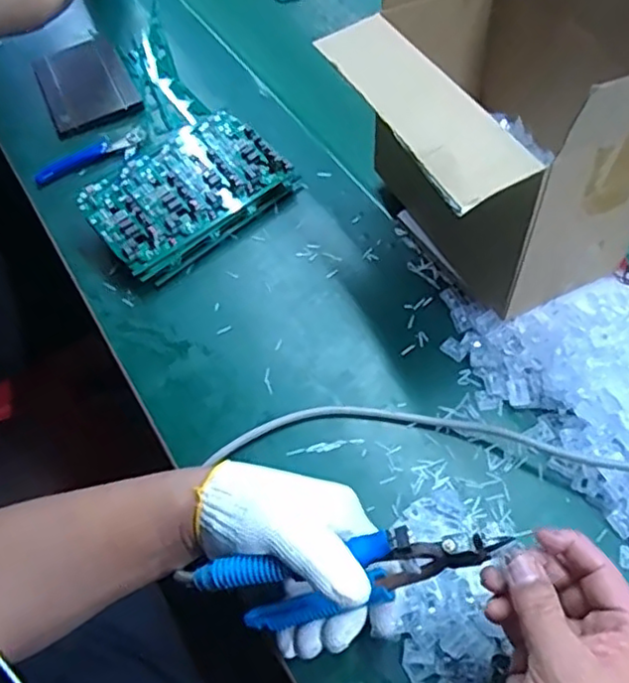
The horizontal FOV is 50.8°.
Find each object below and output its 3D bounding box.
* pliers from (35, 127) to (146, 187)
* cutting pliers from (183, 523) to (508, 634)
[{"bbox_3d":[-0.237,-0.197,0.705,0.123,0.008,0.026,-27,60,-14],"label":"pliers"},{"bbox_3d":[0.021,0.145,0.410,0.186,0.071,0.027,-16,57,10],"label":"cutting pliers"}]

